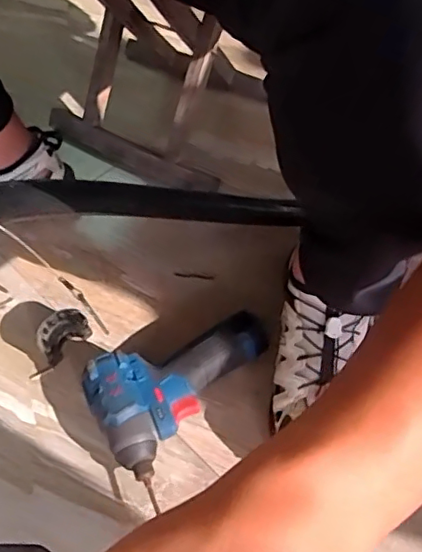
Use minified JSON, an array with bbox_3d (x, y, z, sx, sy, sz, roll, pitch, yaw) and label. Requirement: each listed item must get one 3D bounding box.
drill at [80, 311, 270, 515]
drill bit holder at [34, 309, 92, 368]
[{"bbox_3d":[-0.021,0.112,0.569,0.185,0.059,0.137,-29,60,-16],"label":"drill"},{"bbox_3d":[-0.163,0.064,0.620,0.031,0.037,0.058,37,65,23],"label":"drill bit holder"}]

